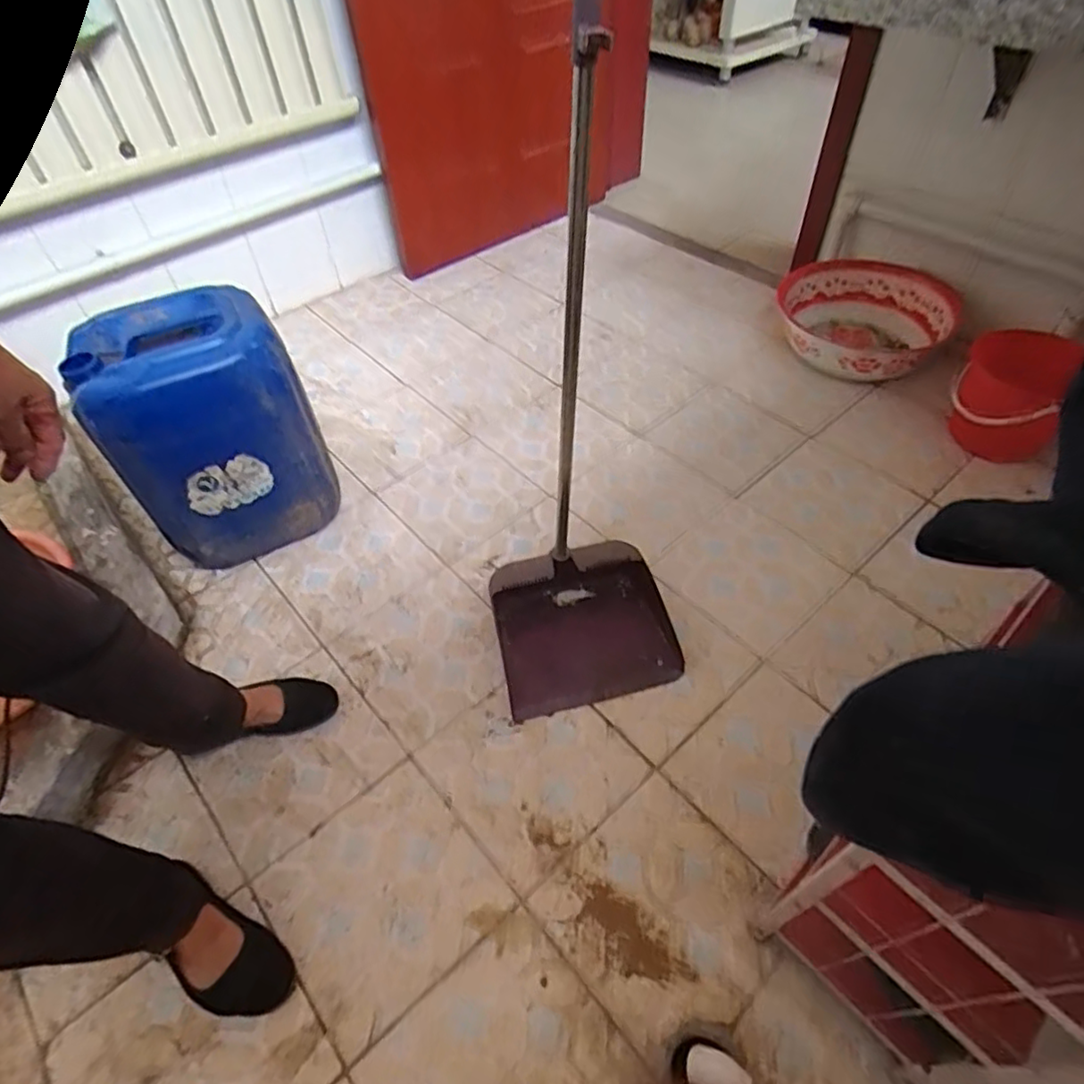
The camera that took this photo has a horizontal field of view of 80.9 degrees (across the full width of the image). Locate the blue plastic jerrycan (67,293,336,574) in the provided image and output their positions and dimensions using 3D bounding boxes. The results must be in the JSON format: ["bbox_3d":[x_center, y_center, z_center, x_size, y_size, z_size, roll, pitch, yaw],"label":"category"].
[{"bbox_3d":[-0.532,-0.180,1.065,0.289,0.370,0.242,-18,51,-12],"label":"blue plastic jerrycan"}]

